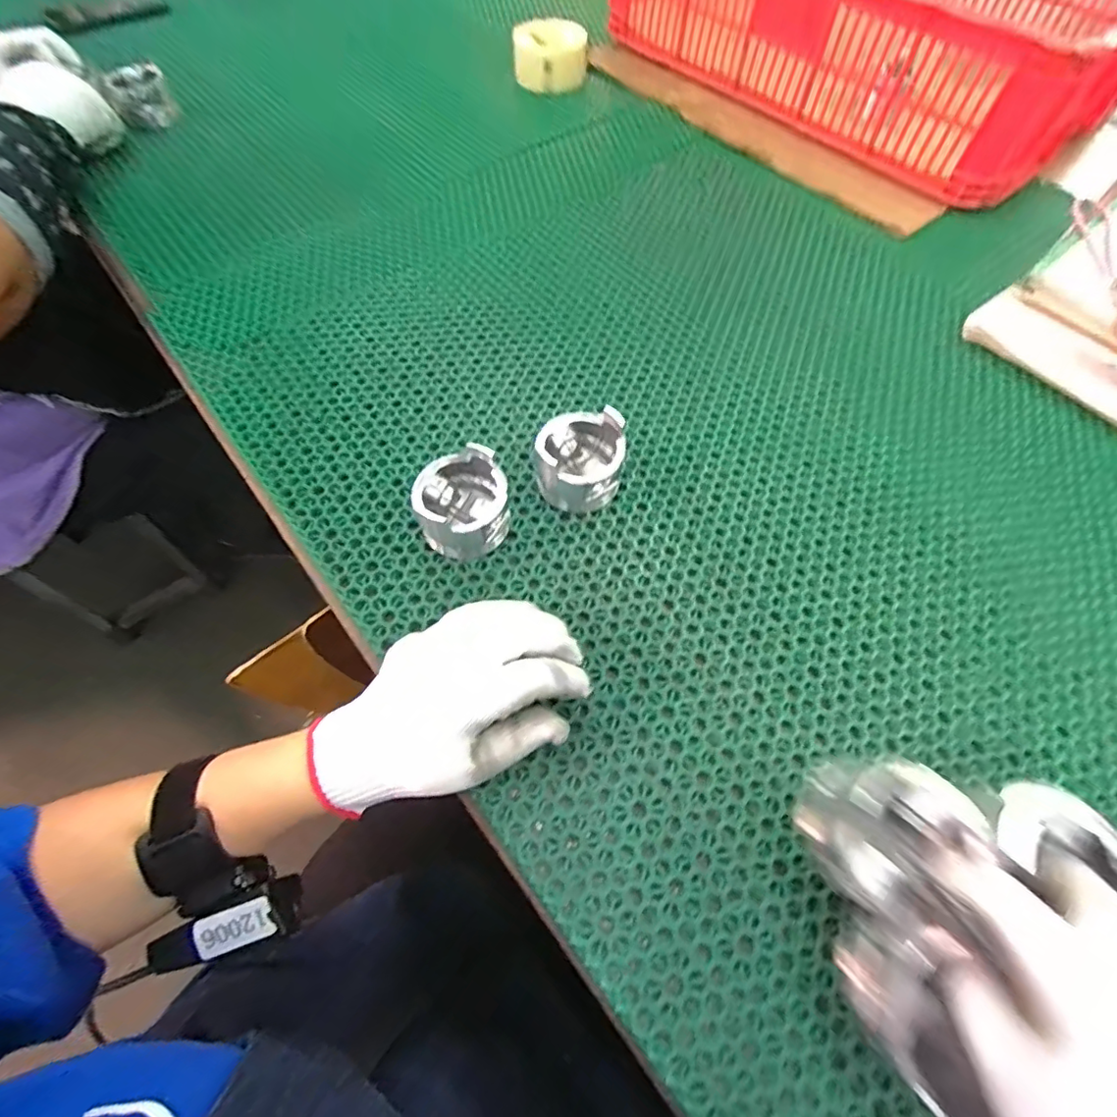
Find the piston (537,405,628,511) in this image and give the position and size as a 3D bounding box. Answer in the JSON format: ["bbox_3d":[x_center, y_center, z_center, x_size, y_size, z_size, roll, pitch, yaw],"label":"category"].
[{"bbox_3d":[0.015,-0.074,0.408,0.063,0.051,0.066,2,61,-3],"label":"piston"}]

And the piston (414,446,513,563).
[{"bbox_3d":[-0.067,-0.039,0.388,0.063,0.053,0.065,2,61,-3],"label":"piston"}]

